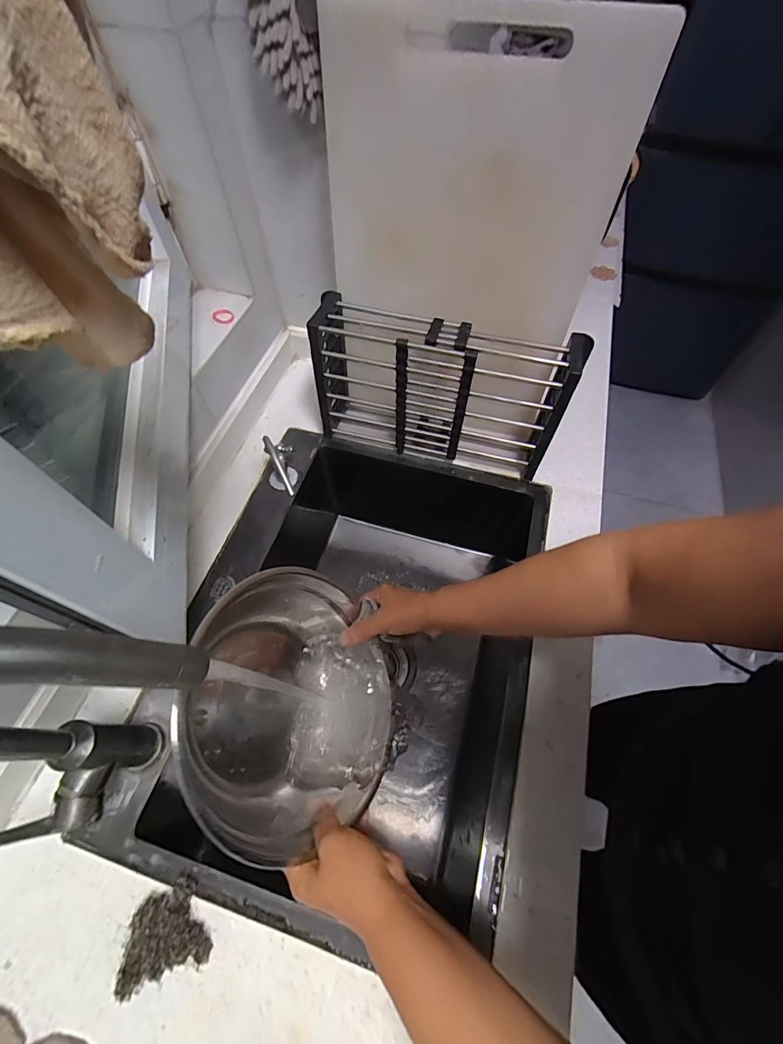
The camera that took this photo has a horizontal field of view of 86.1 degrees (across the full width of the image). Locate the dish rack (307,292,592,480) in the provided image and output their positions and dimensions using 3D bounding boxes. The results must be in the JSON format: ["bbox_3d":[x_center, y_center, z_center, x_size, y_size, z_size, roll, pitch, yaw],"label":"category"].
[{"bbox_3d":[0.065,-0.191,0.619,0.354,0.190,0.095,16,61,8],"label":"dish rack"}]

